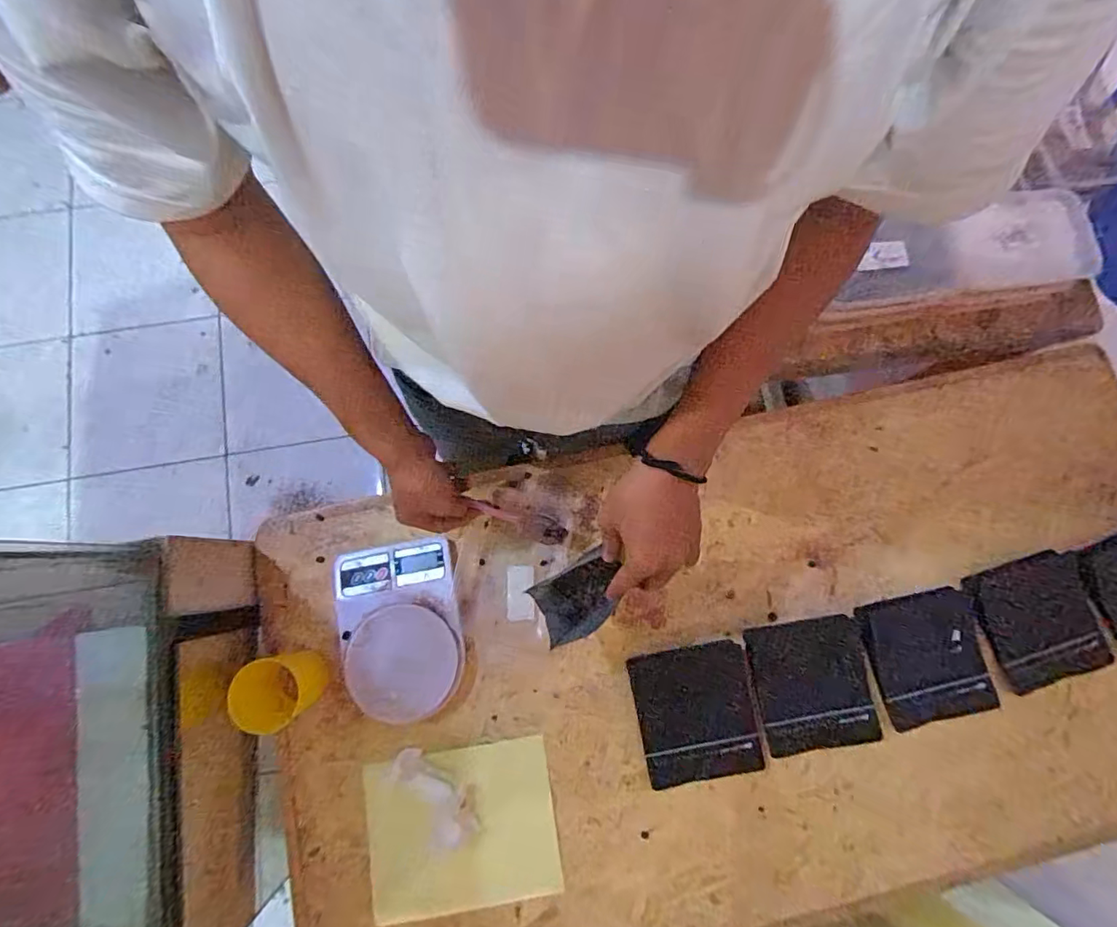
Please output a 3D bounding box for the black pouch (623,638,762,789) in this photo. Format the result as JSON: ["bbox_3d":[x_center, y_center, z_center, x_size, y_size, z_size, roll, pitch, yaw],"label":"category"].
[{"bbox_3d":[0.163,0.294,0.625,0.138,0.020,0.140,-10,80,-4],"label":"black pouch"}]

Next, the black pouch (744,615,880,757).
[{"bbox_3d":[0.303,0.265,0.632,0.137,0.011,0.141,-6,80,-3],"label":"black pouch"}]

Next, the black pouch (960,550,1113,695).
[{"bbox_3d":[0.598,0.198,0.657,0.148,0.018,0.147,-13,80,-4],"label":"black pouch"}]

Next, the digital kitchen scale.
[{"bbox_3d":[-0.186,0.193,0.617,0.141,0.045,0.199,-10,80,-4],"label":"digital kitchen scale"}]

